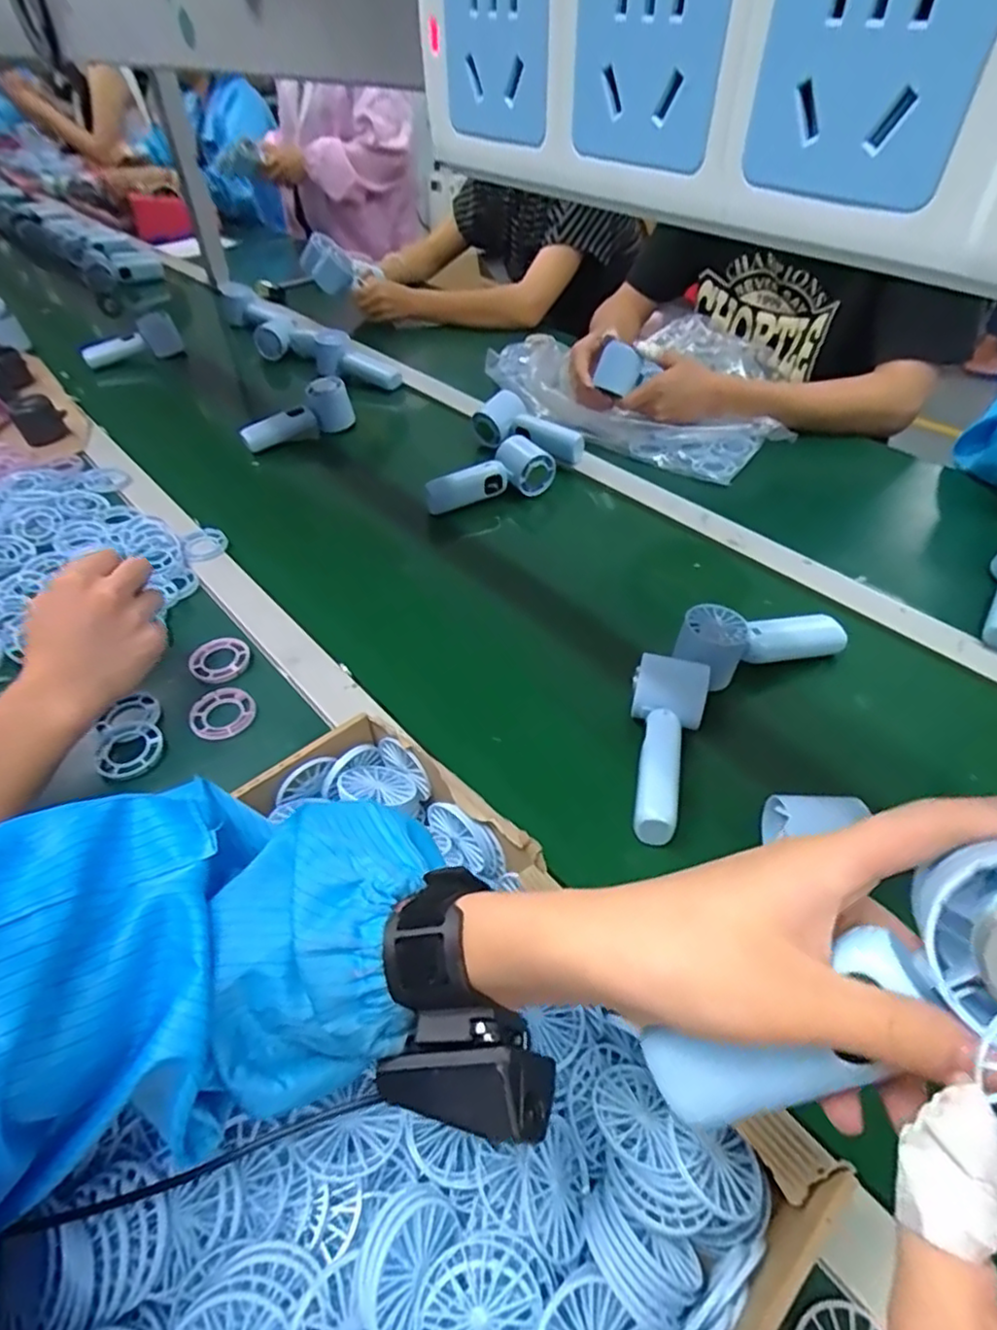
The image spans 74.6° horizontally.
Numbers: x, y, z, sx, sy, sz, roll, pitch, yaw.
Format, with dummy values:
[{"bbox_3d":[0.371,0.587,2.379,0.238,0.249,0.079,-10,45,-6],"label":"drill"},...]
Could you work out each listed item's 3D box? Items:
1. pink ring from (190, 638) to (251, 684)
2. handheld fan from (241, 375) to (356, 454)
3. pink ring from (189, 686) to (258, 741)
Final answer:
[{"bbox_3d":[-0.247,-0.005,0.581,0.048,0.007,0.049,0,46,1],"label":"pink ring"},{"bbox_3d":[-0.267,-0.327,0.878,0.151,0.074,0.047,-29,51,-8],"label":"handheld fan"},{"bbox_3d":[-0.230,0.040,0.545,0.051,0.010,0.052,0,46,1],"label":"pink ring"}]

